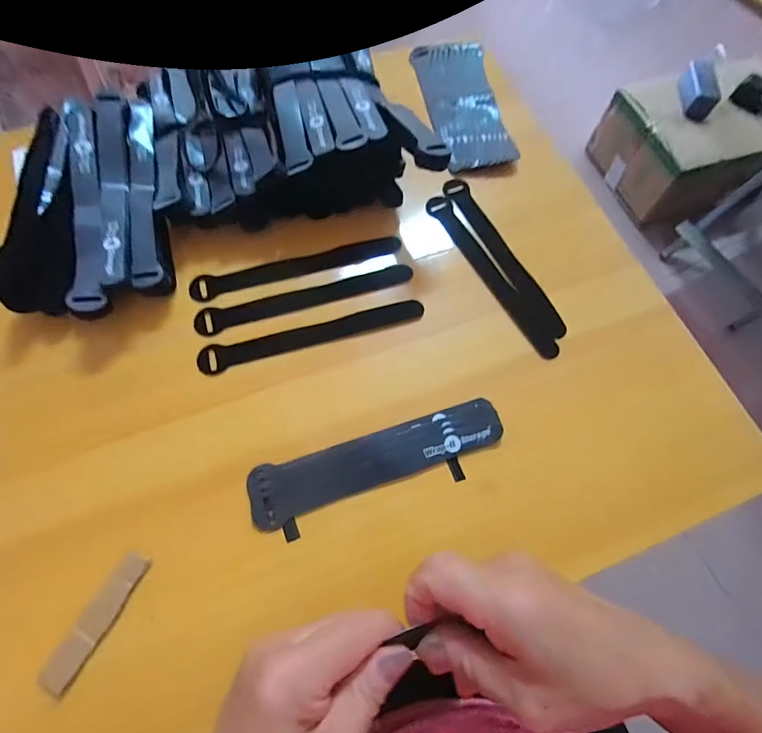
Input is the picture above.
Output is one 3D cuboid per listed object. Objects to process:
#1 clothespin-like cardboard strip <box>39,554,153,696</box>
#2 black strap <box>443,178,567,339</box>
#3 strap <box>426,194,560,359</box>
[{"bbox_3d":[-0.190,0.167,0.282,0.020,0.009,0.085,26,69,9],"label":"clothespin-like cardboard strip"},{"bbox_3d":[0.117,-0.112,0.412,0.025,0.007,0.198,-21,69,-14],"label":"black strap"},{"bbox_3d":[0.103,-0.092,0.404,0.026,0.009,0.199,-26,70,-12],"label":"strap"}]

